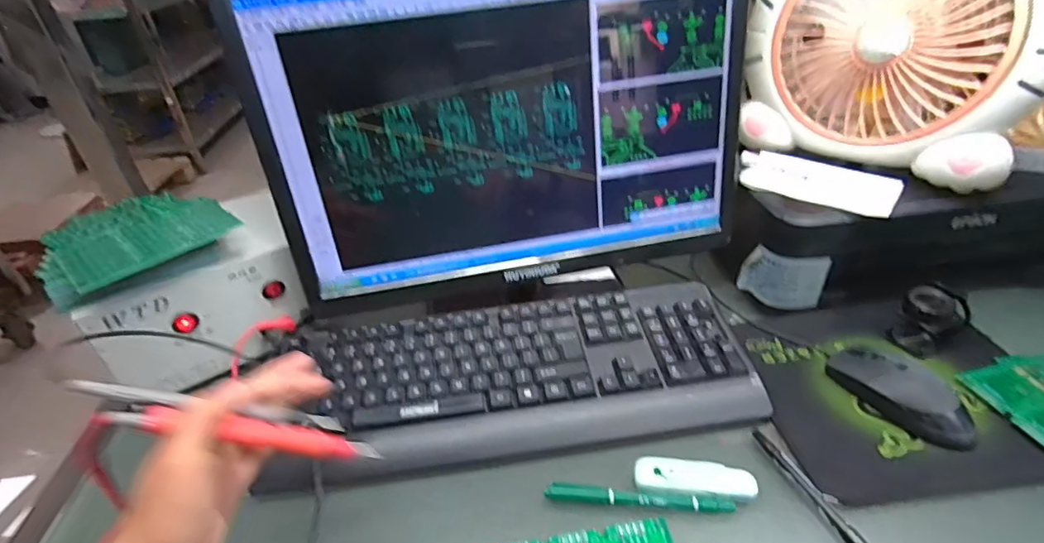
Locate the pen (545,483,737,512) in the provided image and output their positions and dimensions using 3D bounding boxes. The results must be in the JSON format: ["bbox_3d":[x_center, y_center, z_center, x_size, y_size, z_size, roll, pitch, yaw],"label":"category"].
[{"bbox_3d":[0.087,0.171,0.394,0.136,0.012,0.011,5,43,8],"label":"pen"}]

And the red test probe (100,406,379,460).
[{"bbox_3d":[-0.158,0.094,0.306,0.146,0.017,0.014,16,40,-17],"label":"red test probe"}]

